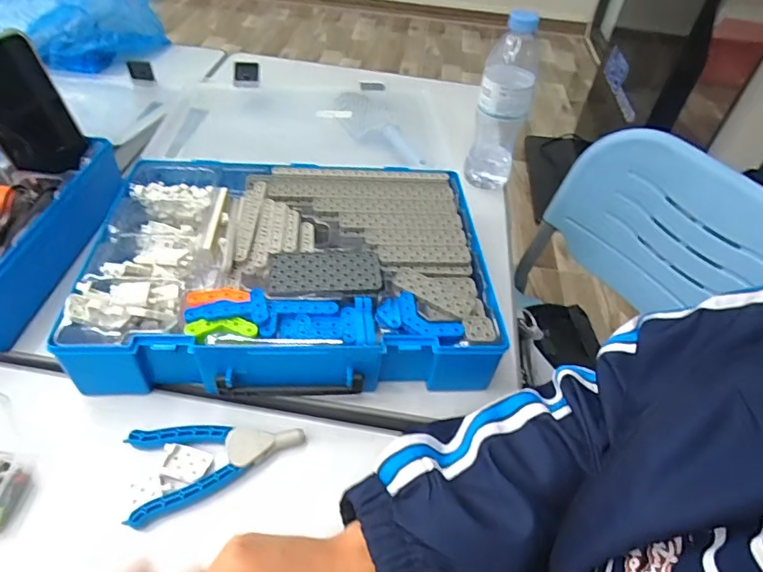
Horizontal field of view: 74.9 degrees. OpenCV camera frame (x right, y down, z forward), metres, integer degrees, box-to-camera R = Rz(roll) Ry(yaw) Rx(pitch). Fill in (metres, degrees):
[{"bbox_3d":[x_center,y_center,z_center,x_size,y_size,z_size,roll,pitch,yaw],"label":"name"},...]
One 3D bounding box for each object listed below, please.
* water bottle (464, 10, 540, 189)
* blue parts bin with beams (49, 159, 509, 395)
[{"bbox_3d":[0.153,-0.226,0.628,0.059,0.218,0.070,18,47,11],"label":"water bottle"},{"bbox_3d":[-0.086,-0.019,0.494,0.360,0.072,0.271,-1,46,-7],"label":"blue parts bin with beams"}]

